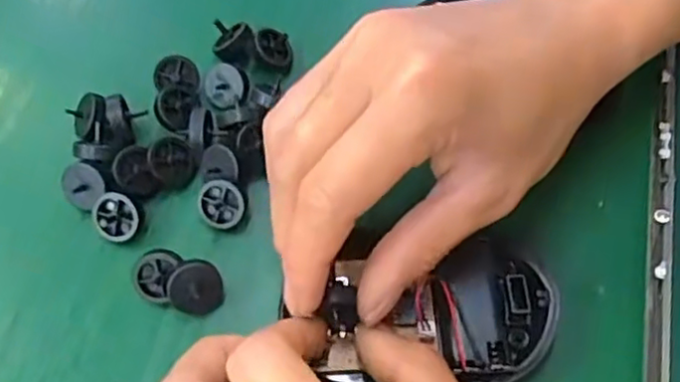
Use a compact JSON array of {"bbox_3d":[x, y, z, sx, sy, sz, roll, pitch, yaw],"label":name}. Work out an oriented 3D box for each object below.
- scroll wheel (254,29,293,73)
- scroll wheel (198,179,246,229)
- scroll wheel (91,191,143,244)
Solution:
[{"bbox_3d":[-0.030,-0.063,0.296,0.015,0.011,0.019,-14,61,-4],"label":"scroll wheel"},{"bbox_3d":[-0.047,0.005,0.260,0.019,0.004,0.020,2,106,9],"label":"scroll wheel"},{"bbox_3d":[-0.088,0.010,0.261,0.019,0.007,0.019,0,104,0],"label":"scroll wheel"}]

